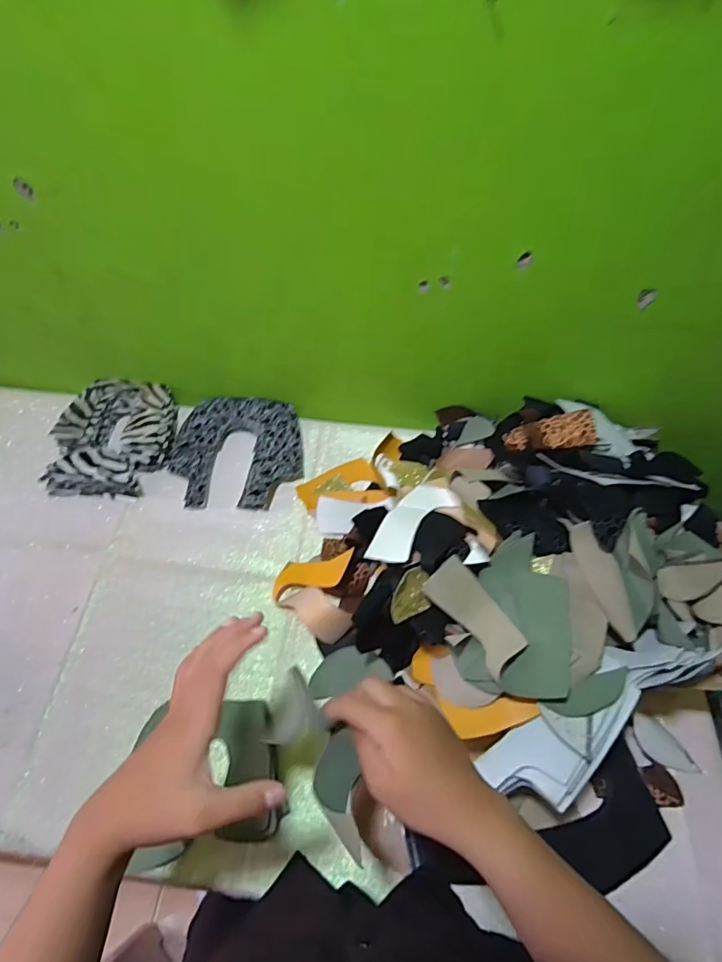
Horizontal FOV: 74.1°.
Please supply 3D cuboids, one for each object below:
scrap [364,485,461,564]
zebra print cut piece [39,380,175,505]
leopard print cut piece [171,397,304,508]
[{"bbox_3d":[0.057,0.046,0.540,0.058,0.018,0.122,22,48,34],"label":"scrap"},{"bbox_3d":[-0.376,-0.072,0.728,0.167,0.047,0.198,4,60,0],"label":"zebra print cut piece"},{"bbox_3d":[-0.187,-0.045,0.725,0.191,0.030,0.182,1,60,-2],"label":"leopard print cut piece"}]

